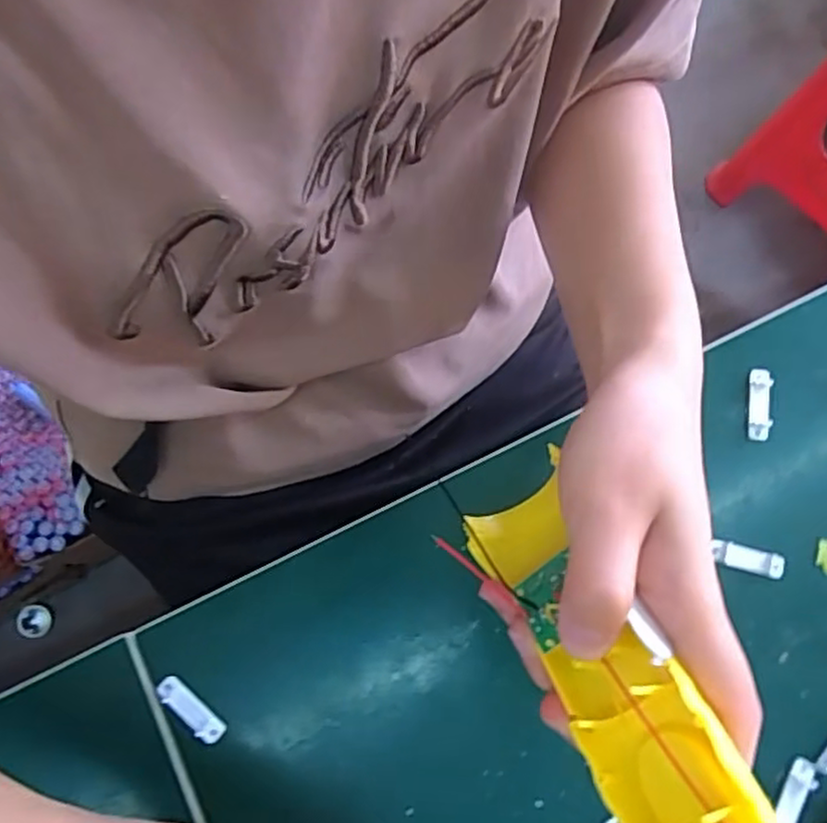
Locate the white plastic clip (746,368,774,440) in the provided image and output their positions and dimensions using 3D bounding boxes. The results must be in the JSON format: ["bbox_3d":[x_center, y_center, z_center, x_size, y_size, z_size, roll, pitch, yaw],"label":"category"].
[{"bbox_3d":[0.184,-0.004,0.377,0.013,0.004,0.038,8,76,2],"label":"white plastic clip"}]

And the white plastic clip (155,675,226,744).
[{"bbox_3d":[-0.106,0.141,0.338,0.038,0.009,0.013,42,80,9],"label":"white plastic clip"}]

